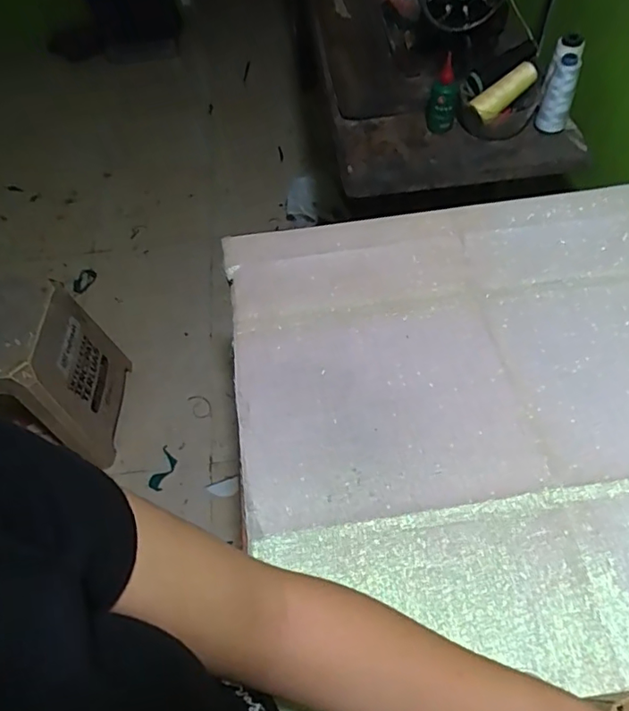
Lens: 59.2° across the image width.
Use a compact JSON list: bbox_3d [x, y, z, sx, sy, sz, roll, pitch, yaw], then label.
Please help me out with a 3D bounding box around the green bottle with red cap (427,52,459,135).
[{"bbox_3d":[0.202,-0.408,0.872,0.046,0.107,0.030,11,58,12],"label":"green bottle with red cap"}]

